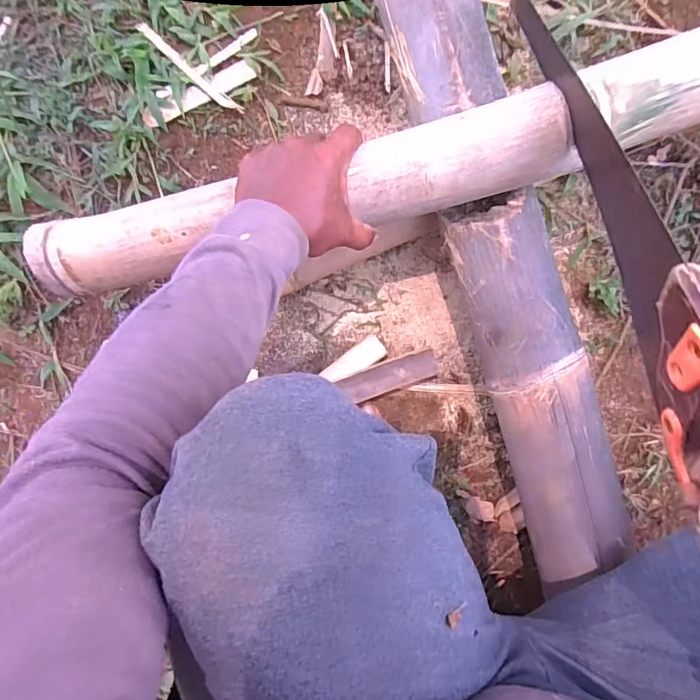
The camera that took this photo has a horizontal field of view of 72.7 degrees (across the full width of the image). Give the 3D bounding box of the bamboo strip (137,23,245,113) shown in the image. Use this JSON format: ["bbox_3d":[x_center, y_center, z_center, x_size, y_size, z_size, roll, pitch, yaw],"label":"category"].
[{"bbox_3d":[-0.208,-0.361,0.609,0.174,0.009,0.017,41,90,5],"label":"bamboo strip"}]

